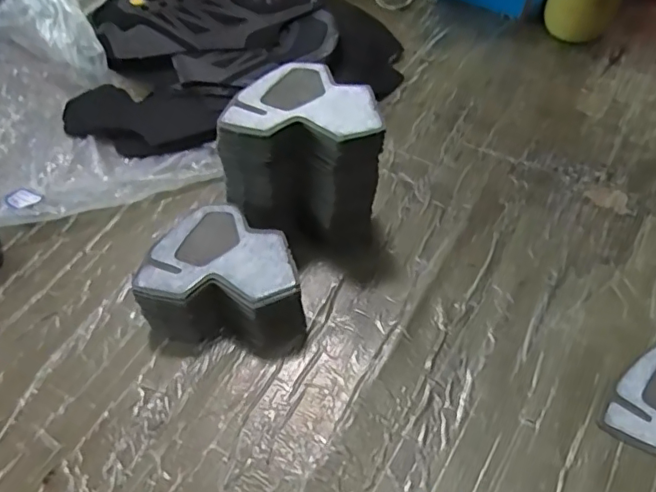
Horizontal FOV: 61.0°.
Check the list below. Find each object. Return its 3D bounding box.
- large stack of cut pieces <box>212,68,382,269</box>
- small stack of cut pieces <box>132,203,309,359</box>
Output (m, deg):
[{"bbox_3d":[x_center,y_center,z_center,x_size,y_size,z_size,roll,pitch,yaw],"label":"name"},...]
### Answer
[{"bbox_3d":[-0.015,-0.065,0.485,0.119,0.132,0.110,31,62,21],"label":"large stack of cut pieces"},{"bbox_3d":[-0.081,0.027,0.467,0.126,0.060,0.102,6,56,6],"label":"small stack of cut pieces"}]

